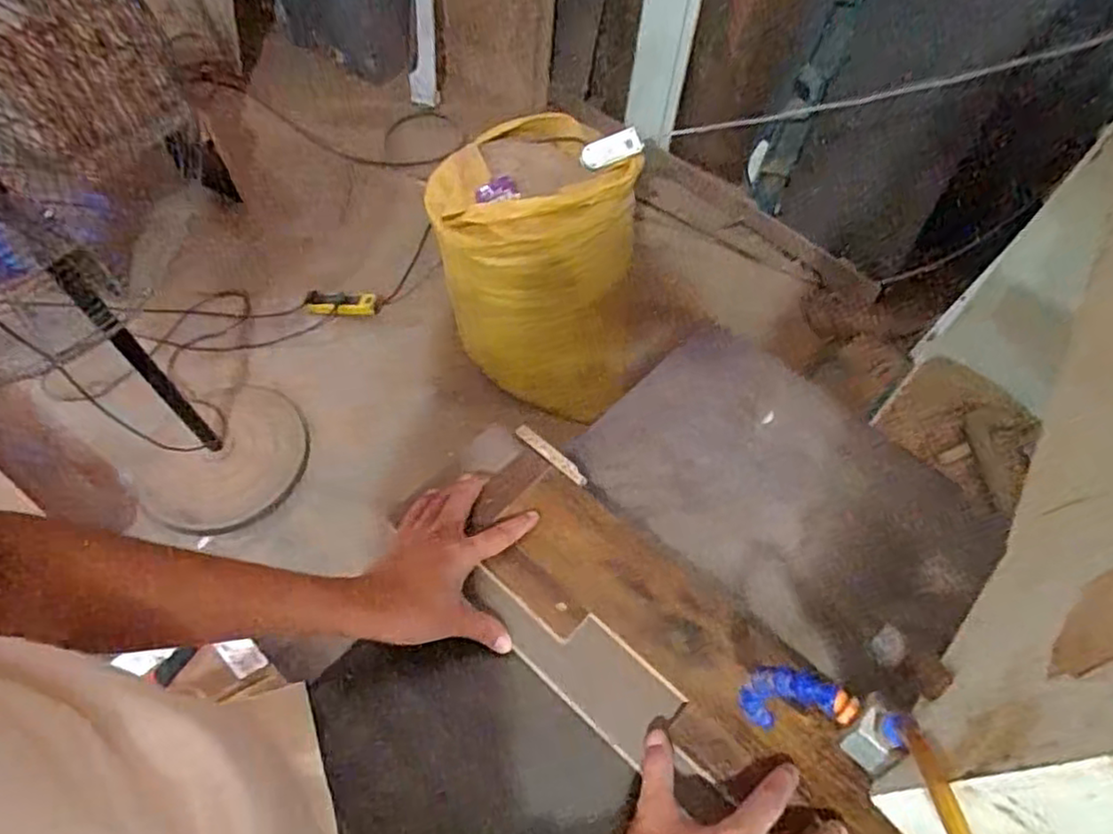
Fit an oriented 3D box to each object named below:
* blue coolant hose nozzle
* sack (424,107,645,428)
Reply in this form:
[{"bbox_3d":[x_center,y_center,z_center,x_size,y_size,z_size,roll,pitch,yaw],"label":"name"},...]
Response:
[{"bbox_3d":[0.141,0.167,0.385,0.053,0.143,0.025,46,65,-1],"label":"blue coolant hose nozzle"},{"bbox_3d":[-0.021,-0.358,1.650,0.431,0.590,0.375,14,59,8],"label":"sack"}]

